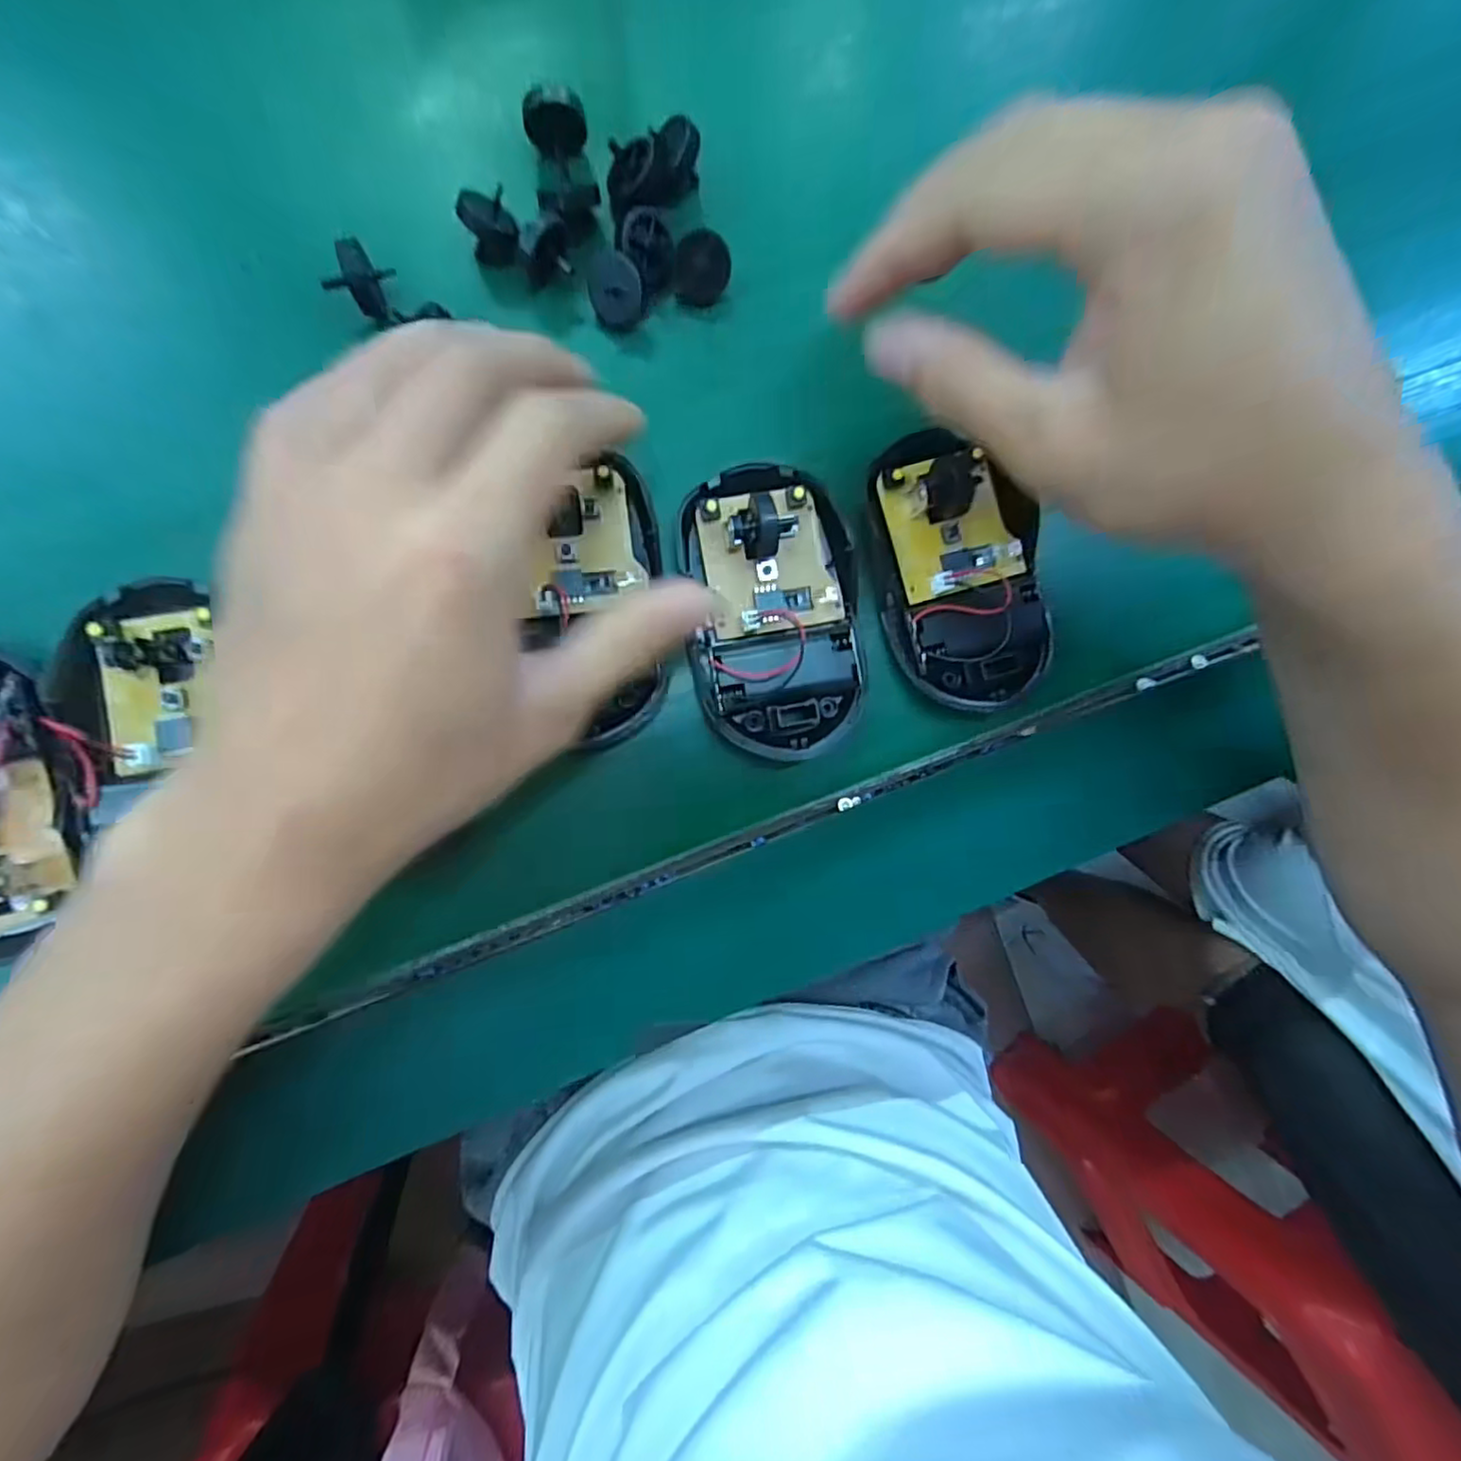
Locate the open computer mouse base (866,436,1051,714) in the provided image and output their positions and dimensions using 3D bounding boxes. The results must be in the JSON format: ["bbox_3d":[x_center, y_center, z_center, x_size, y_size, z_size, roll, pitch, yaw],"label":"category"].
[{"bbox_3d":[0.082,-0.054,0.224,0.056,0.014,0.092,-11,91,-8],"label":"open computer mouse base"}]

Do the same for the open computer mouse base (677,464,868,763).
[{"bbox_3d":[0.016,-0.040,0.216,0.057,0.018,0.096,-6,90,-8],"label":"open computer mouse base"}]

